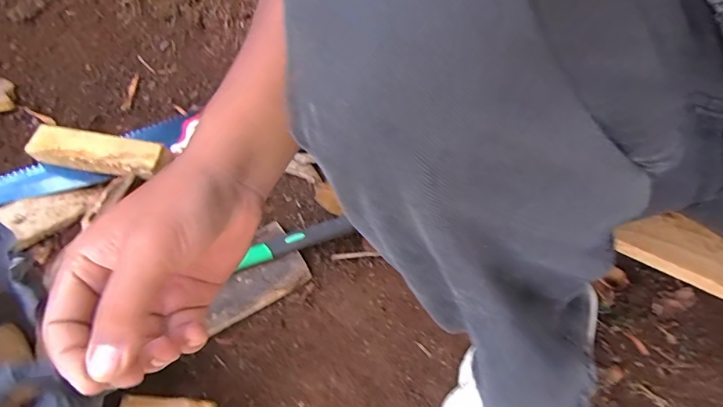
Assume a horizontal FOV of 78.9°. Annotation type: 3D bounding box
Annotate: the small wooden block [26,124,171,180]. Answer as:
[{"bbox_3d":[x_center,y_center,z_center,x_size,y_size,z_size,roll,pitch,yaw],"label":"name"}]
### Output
[{"bbox_3d":[-0.355,-0.070,0.592,0.191,0.027,0.054,12,78,10],"label":"small wooden block"}]

